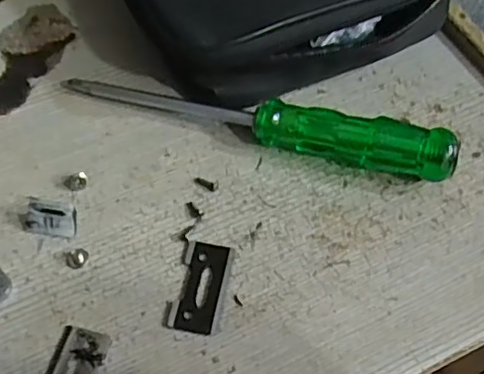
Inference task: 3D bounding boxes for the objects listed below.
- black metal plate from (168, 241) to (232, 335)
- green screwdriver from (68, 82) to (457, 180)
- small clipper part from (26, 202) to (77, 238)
[{"bbox_3d":[-0.018,0.042,0.258,0.019,0.004,0.039,11,60,6],"label":"black metal plate"},{"bbox_3d":[0.007,-0.032,0.290,0.184,0.024,0.020,14,60,8],"label":"green screwdriver"},{"bbox_3d":[-0.085,0.015,0.269,0.023,0.013,0.010,6,60,3],"label":"small clipper part"}]

